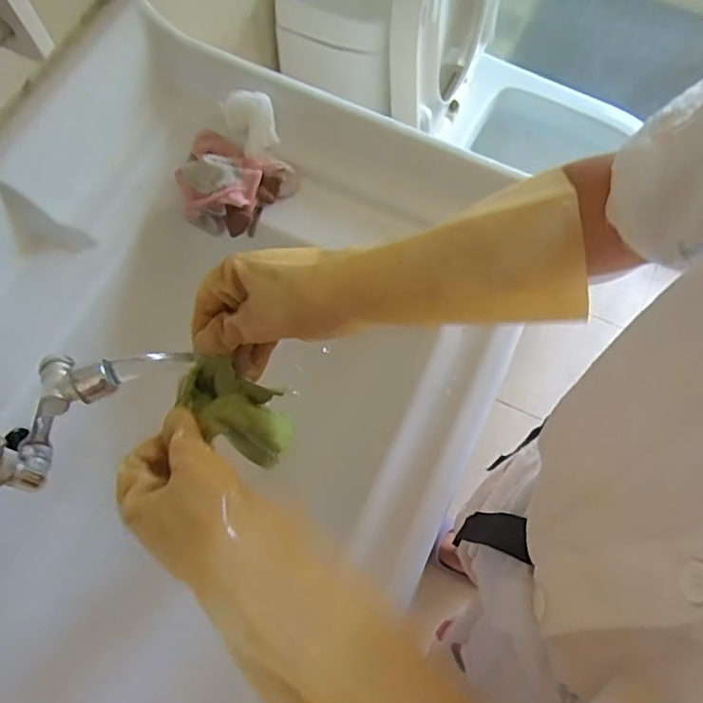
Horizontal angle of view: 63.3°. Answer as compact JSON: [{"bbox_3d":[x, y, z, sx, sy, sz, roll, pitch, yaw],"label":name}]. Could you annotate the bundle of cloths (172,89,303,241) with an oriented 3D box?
[{"bbox_3d":[-0.112,-0.173,0.538,0.104,0.056,0.118,-20,73,-8],"label":"bundle of cloths"}]

